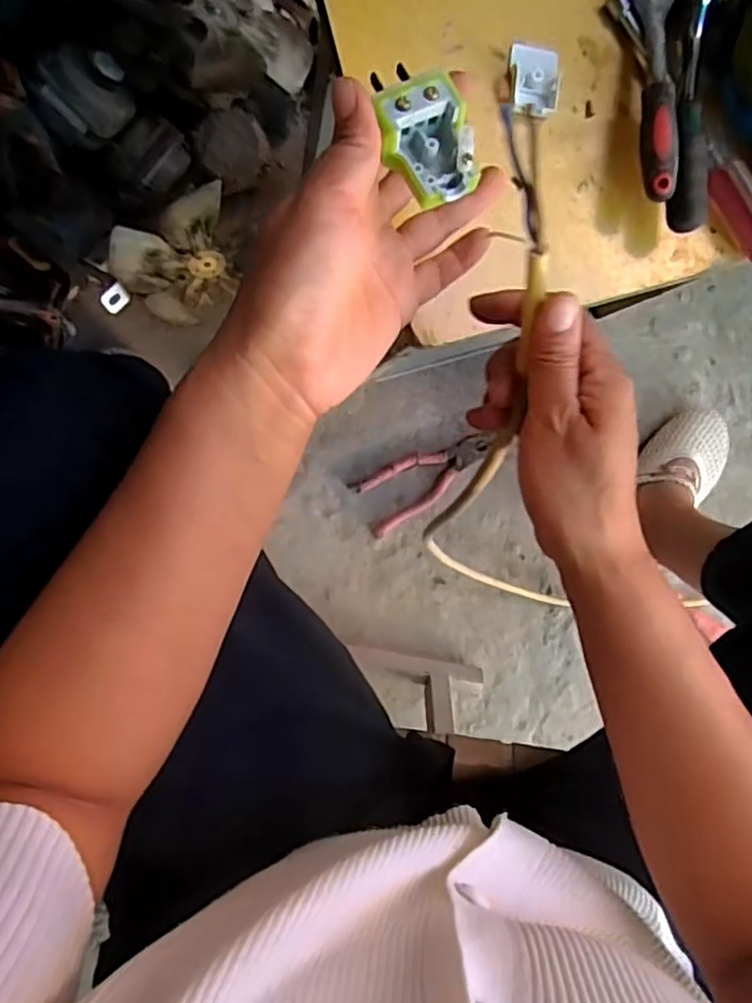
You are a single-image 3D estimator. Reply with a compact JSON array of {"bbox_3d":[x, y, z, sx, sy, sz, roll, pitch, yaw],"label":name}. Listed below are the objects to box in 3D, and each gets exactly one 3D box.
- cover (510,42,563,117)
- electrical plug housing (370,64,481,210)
[{"bbox_3d":[0.091,-0.241,0.386,0.028,0.006,0.038,-5,90,-9],"label":"cover"},{"bbox_3d":[0.020,-0.144,0.271,0.035,0.014,0.050,-18,94,-9],"label":"electrical plug housing"}]

